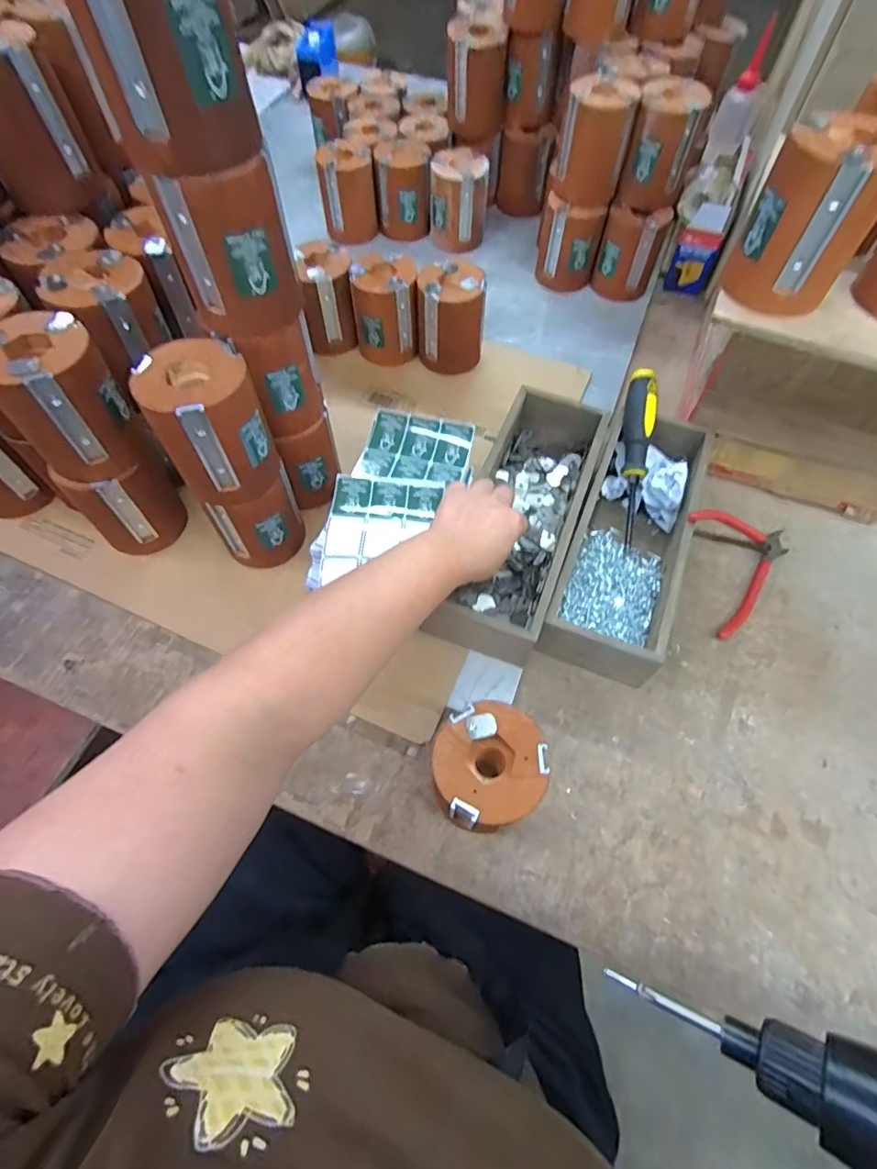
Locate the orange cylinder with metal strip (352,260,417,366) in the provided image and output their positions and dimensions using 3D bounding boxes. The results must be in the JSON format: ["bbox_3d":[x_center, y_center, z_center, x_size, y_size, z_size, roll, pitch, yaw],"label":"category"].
[{"bbox_3d":[-0.063,-0.334,0.637,0.076,0.106,0.075,-3,62,-2],"label":"orange cylinder with metal strip"}]

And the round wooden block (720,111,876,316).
[{"bbox_3d":[0.268,-0.264,0.377,0.081,0.098,0.069,31,65,16],"label":"round wooden block"}]

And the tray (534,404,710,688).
[{"bbox_3d":[0.184,-0.042,0.506,0.100,0.064,0.284,20,64,10],"label":"tray"}]

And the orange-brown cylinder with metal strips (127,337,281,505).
[{"bbox_3d":[-0.172,-0.118,0.404,0.076,0.118,0.062,-28,65,-15],"label":"orange-brown cylinder with metal strips"}]

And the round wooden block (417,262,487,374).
[{"bbox_3d":[0.015,-0.319,0.630,0.079,0.105,0.070,1,62,0],"label":"round wooden block"}]

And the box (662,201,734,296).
[{"bbox_3d":[0.353,-0.452,0.711,0.054,0.110,0.029,23,63,12],"label":"box"}]

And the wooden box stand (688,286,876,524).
[{"bbox_3d":[0.420,-0.213,0.519,0.308,0.207,0.286,23,64,12],"label":"wooden box stand"}]

